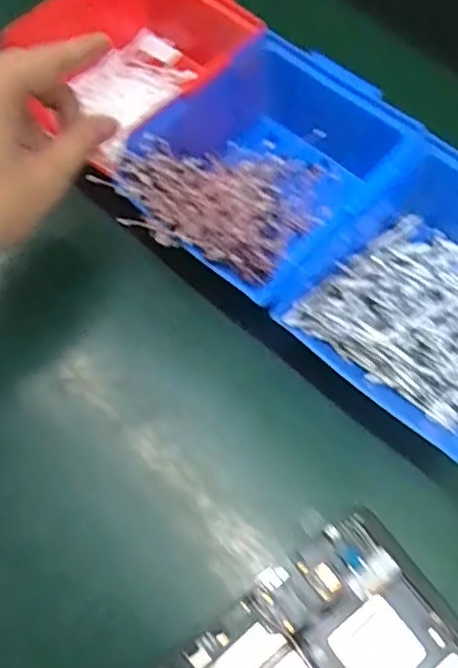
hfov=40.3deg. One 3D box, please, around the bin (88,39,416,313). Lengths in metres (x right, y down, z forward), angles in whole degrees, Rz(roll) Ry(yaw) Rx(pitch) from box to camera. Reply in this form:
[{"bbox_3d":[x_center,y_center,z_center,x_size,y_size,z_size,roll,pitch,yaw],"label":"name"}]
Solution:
[{"bbox_3d":[0.022,-0.095,0.368,0.117,0.058,0.157,40,71,16],"label":"bin"}]

